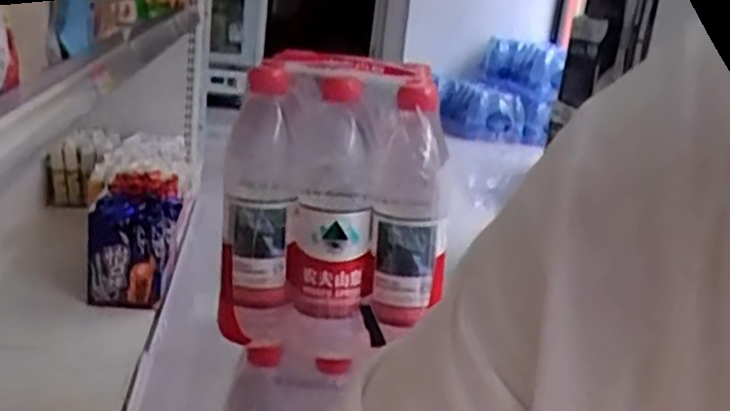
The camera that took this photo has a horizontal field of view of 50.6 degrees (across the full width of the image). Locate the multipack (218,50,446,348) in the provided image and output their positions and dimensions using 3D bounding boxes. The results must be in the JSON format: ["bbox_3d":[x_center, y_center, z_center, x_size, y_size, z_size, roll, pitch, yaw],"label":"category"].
[{"bbox_3d":[-0.028,-0.009,0.659,0.169,0.219,0.147,5,17,-5],"label":"multipack"}]

